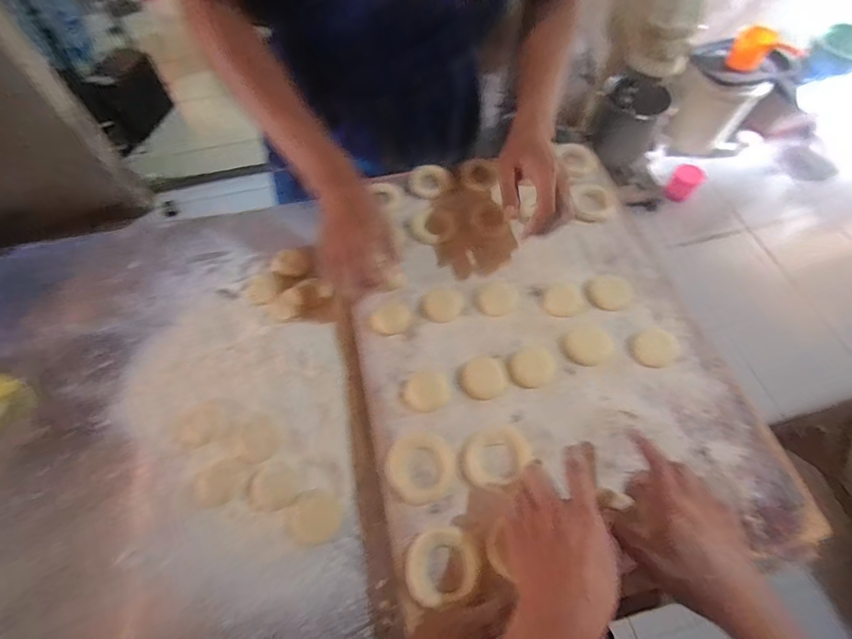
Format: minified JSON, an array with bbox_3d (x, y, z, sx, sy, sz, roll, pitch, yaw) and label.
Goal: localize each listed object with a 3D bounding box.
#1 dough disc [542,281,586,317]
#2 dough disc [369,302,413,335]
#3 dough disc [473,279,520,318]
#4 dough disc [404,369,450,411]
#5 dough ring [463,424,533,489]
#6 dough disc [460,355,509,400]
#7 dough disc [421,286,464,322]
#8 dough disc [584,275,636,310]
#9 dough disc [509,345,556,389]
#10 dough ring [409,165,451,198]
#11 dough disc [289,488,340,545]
[{"bbox_3d":[0.181,-0.027,0.536,0.049,0.004,0.054,22,62,12],"label":"dough disc"},{"bbox_3d":[-0.044,0.000,0.522,0.051,0.008,0.041,-23,62,-12],"label":"dough disc"},{"bbox_3d":[0.094,-0.029,0.538,0.058,0.005,0.050,-29,64,-15],"label":"dough disc"},{"bbox_3d":[0.001,0.080,0.468,0.049,0.006,0.047,0,60,0],"label":"dough disc"},{"bbox_3d":[0.076,0.144,0.437,0.073,0.011,0.061,-21,62,-11],"label":"dough ring"},{"bbox_3d":[0.067,0.067,0.473,0.052,0.005,0.048,0,60,0],"label":"dough disc"},{"bbox_3d":[0.022,-0.019,0.531,0.048,0.013,0.052,0,60,0],"label":"dough disc"},{"bbox_3d":[0.237,-0.035,0.529,0.057,0.007,0.053,0,60,0],"label":"dough disc"},{"bbox_3d":[0.125,0.055,0.484,0.054,0.004,0.049,-20,62,-11],"label":"dough disc"},{"bbox_3d":[0.004,-0.213,0.635,0.059,0.009,0.065,21,62,12],"label":"dough ring"},{"bbox_3d":[-0.123,0.217,0.454,0.052,0.006,0.054,0,60,0],"label":"dough disc"}]

